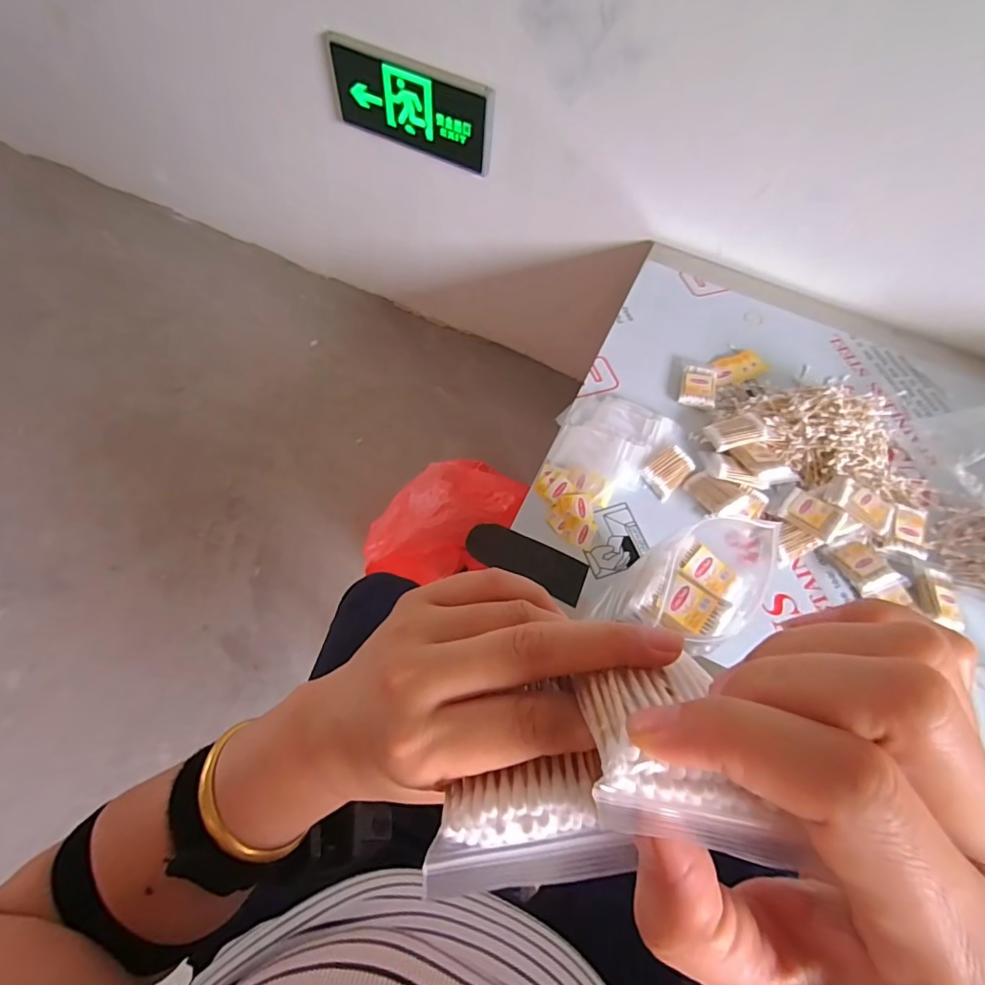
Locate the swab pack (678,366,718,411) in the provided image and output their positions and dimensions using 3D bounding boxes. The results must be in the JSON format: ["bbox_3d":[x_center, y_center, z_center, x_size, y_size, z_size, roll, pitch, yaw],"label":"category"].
[{"bbox_3d":[0.331,-0.170,0.799,0.055,0.016,0.076,15,64,3],"label":"swab pack"}]

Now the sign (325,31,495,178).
[{"bbox_3d":[-0.168,-0.767,0.993,0.375,0.157,0.035,27,65,9],"label":"sign"}]

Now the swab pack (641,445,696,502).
[{"bbox_3d":[0.255,-0.031,0.725,0.051,0.023,0.075,43,69,16],"label":"swab pack"}]

